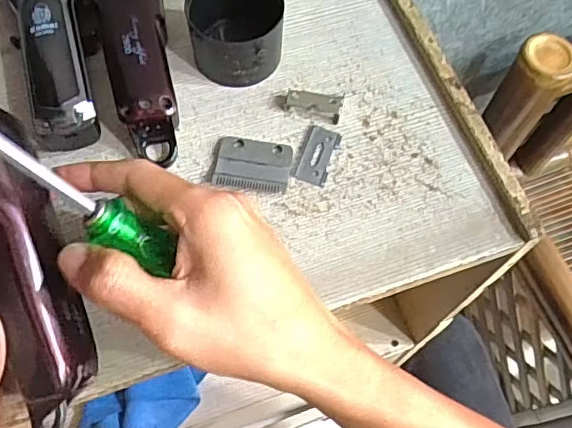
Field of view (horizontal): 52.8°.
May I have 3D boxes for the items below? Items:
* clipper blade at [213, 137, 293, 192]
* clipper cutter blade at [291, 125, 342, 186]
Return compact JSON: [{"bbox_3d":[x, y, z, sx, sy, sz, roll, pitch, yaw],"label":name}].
[{"bbox_3d":[-0.020,-0.032,0.359,0.047,0.004,0.036,5,64,1],"label":"clipper blade"},{"bbox_3d":[0.020,-0.038,0.363,0.021,0.004,0.040,18,65,7],"label":"clipper cutter blade"}]

